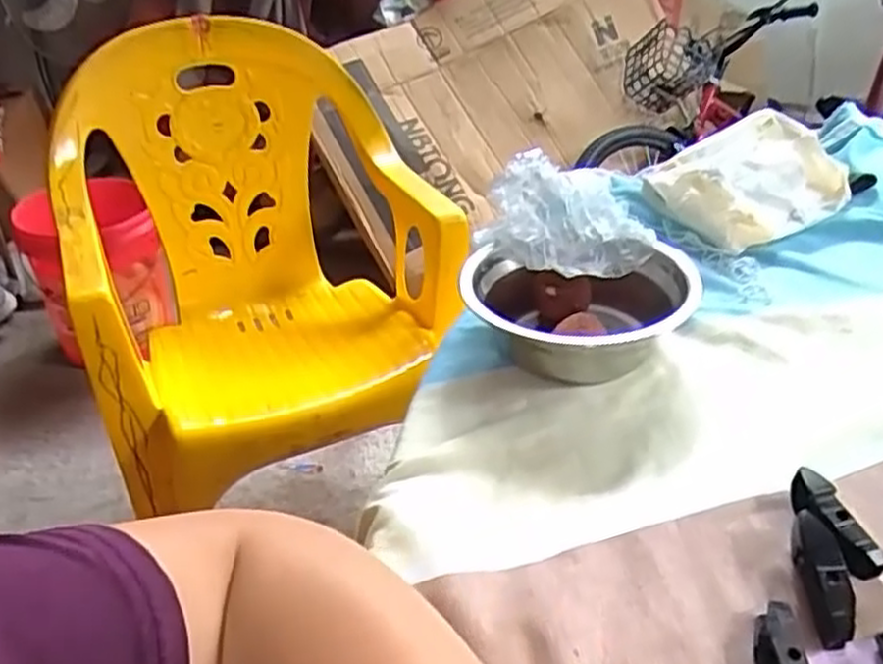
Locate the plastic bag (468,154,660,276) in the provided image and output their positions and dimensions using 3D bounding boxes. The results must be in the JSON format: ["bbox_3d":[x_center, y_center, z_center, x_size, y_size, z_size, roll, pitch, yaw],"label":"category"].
[{"bbox_3d":[0.076,-0.073,0.478,0.101,0.054,0.065,-9,34,-8],"label":"plastic bag"}]

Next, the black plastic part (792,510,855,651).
[{"bbox_3d":[0.154,0.098,0.310,0.017,0.011,0.053,2,50,5],"label":"black plastic part"}]

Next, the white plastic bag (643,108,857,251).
[{"bbox_3d":[0.238,-0.114,0.584,0.151,0.050,0.099,-23,38,-26],"label":"white plastic bag"}]

